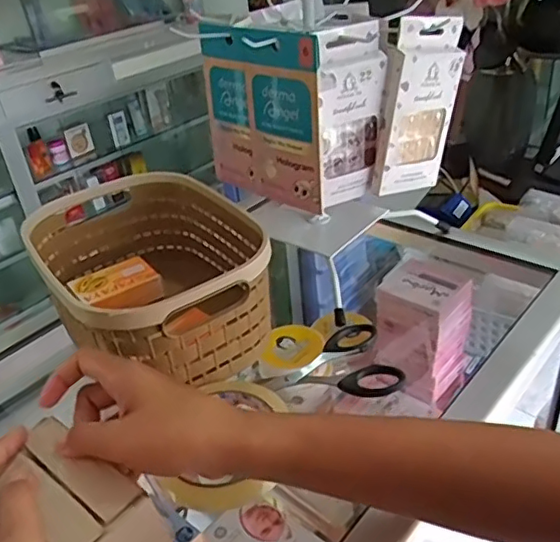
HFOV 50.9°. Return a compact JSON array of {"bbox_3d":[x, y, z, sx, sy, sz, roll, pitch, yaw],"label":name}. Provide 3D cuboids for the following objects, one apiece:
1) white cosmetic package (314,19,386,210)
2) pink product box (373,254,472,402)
[{"bbox_3d":[0.052,-0.122,0.476,0.061,0.141,0.017,-15,33,-22],"label":"white cosmetic package"},{"bbox_3d":[0.158,0.065,0.658,0.080,0.128,0.068,19,40,33],"label":"pink product box"}]

